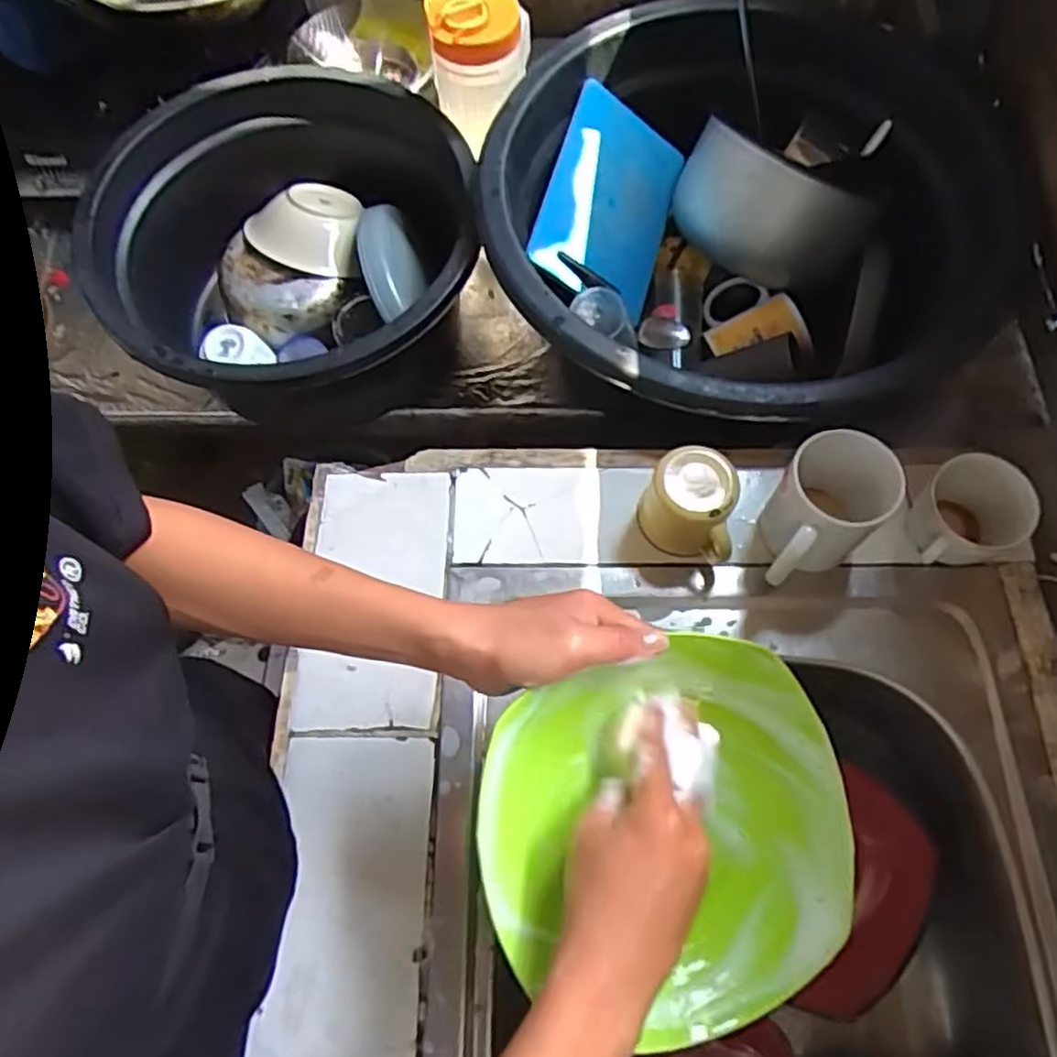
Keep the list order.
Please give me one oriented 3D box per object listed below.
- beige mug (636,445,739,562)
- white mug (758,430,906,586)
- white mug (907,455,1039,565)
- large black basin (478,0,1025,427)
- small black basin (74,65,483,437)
[{"bbox_3d":[0.134,-0.021,0.597,0.077,0.077,0.066,17,69,9],"label":"beige mug"},{"bbox_3d":[0.231,-0.011,0.576,0.116,0.104,0.080,-43,72,-15],"label":"white mug"},{"bbox_3d":[0.346,-0.005,0.586,0.087,0.081,0.077,-33,70,-11],"label":"white mug"},{"bbox_3d":[0.233,-0.310,0.774,0.537,0.179,0.500,-1,67,1],"label":"large black basin"},{"bbox_3d":[-0.259,-0.302,0.840,0.392,0.197,0.417,-1,67,1],"label":"small black basin"}]

